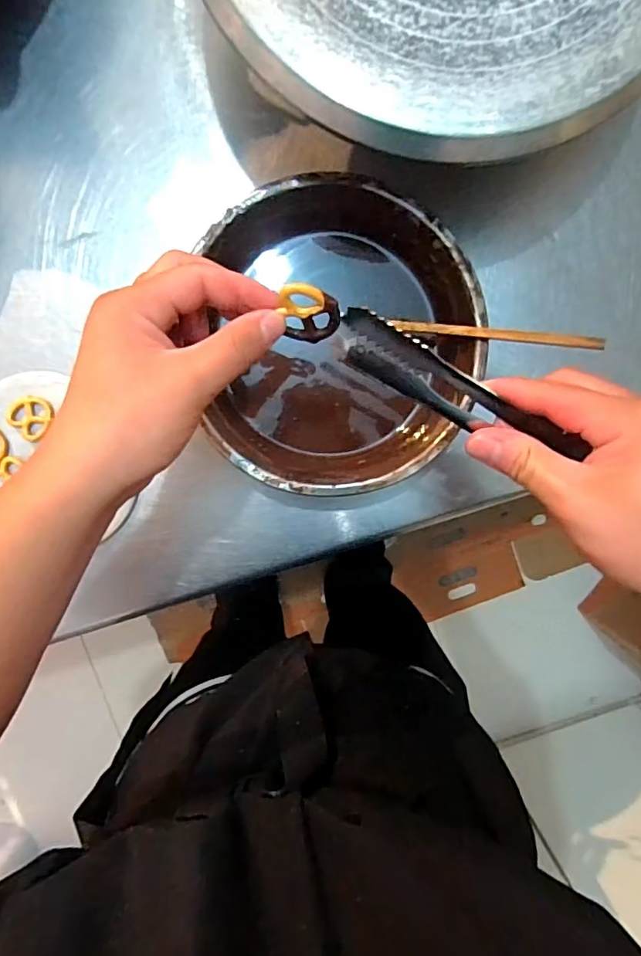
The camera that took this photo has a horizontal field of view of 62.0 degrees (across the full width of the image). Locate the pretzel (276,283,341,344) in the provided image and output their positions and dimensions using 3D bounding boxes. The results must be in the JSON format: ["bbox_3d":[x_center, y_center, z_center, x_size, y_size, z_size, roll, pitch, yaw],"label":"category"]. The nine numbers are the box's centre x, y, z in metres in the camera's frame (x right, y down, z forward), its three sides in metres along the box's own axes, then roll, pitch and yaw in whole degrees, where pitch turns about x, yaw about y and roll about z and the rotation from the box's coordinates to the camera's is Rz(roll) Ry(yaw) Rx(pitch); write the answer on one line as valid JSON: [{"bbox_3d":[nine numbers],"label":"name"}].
[{"bbox_3d":[-0.006,-0.075,0.243,0.030,0.028,0.004,22,52,-25],"label":"pretzel"}]

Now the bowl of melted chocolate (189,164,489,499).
[{"bbox_3d":[0.007,-0.097,0.381,0.200,0.066,0.206,0,98,-3],"label":"bowl of melted chocolate"}]

